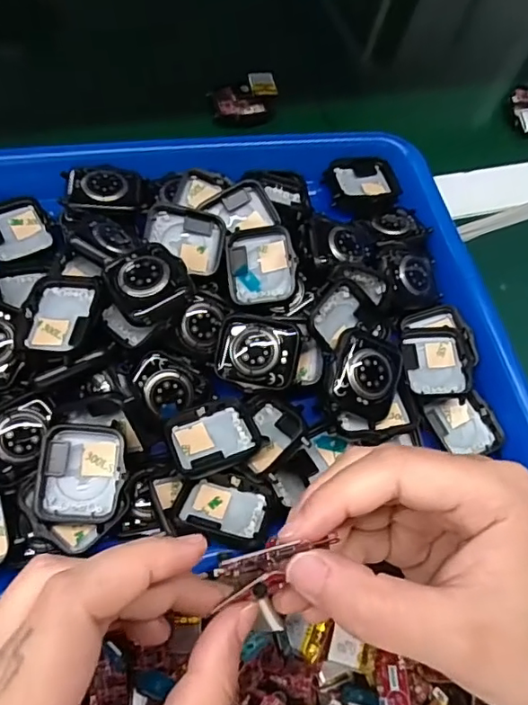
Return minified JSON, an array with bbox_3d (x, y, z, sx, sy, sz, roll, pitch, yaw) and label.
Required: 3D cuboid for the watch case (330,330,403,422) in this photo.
[{"bbox_3d":[0.051,0.011,0.267,0.036,0.010,0.043,23,74,-14],"label":"watch case"}]

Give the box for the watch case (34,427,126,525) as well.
[{"bbox_3d":[-0.081,0.053,0.239,0.036,0.012,0.041,3,63,-7],"label":"watch case"}]

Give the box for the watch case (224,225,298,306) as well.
[{"bbox_3d":[-0.002,-0.047,0.292,0.036,0.011,0.041,-7,79,2],"label":"watch case"}]

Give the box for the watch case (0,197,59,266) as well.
[{"bbox_3d":[-0.140,-0.068,0.305,0.035,0.012,0.043,-25,70,-19],"label":"watch case"}]

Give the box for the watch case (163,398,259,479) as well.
[{"bbox_3d":[-0.025,0.040,0.258,0.039,0.012,0.033,-18,68,-17],"label":"watch case"}]

